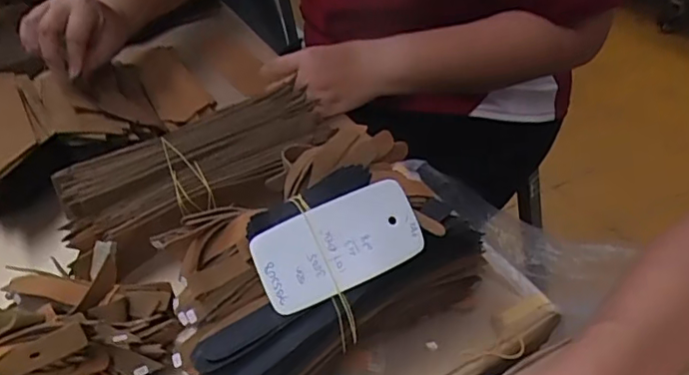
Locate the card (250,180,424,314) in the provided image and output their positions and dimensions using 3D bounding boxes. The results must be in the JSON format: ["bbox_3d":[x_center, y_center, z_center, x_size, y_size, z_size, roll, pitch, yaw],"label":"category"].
[{"bbox_3d":[-0.003,0.035,0.358,0.103,0.004,0.051,-23,86,-14],"label":"card"}]

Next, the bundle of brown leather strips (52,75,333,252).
[{"bbox_3d":[-0.129,-0.021,0.512,0.234,0.032,0.105,-29,43,-25],"label":"bundle of brown leather strips"}]

